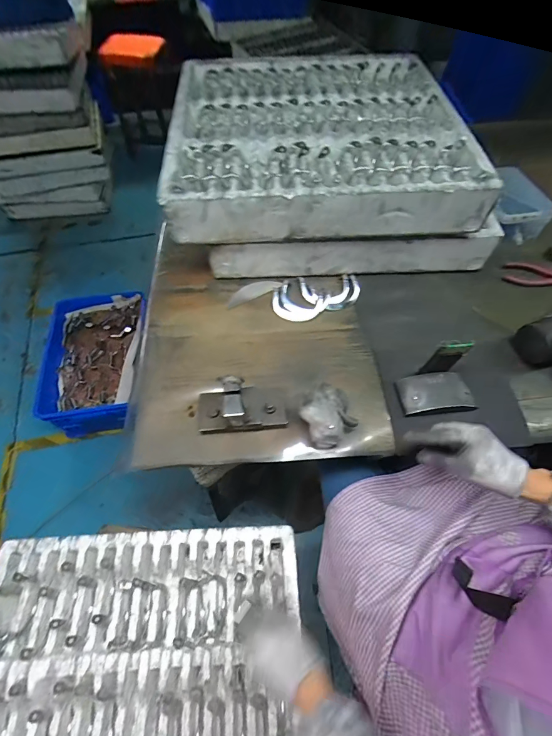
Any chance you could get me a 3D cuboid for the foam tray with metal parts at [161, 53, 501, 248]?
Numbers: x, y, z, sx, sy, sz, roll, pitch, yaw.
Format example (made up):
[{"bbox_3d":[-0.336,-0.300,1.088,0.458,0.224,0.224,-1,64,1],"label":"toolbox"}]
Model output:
[{"bbox_3d":[0.071,-0.454,0.680,0.516,0.083,0.483,-4,61,-3],"label":"foam tray with metal parts"}]

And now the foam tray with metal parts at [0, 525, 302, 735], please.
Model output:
[{"bbox_3d":[-0.230,0.559,0.555,0.537,0.068,0.537,-2,61,-2],"label":"foam tray with metal parts"}]

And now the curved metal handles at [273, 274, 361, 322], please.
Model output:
[{"bbox_3d":[0.084,-0.137,0.677,0.177,0.032,0.084,-12,61,-7],"label":"curved metal handles"}]

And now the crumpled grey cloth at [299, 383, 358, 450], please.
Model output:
[{"bbox_3d":[0.075,0.071,0.519,0.080,0.053,0.078,-40,68,-20],"label":"crumpled grey cloth"}]

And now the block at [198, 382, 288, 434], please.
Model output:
[{"bbox_3d":[-0.052,0.052,0.512,0.128,0.066,0.059,-5,61,-3],"label":"block"}]

